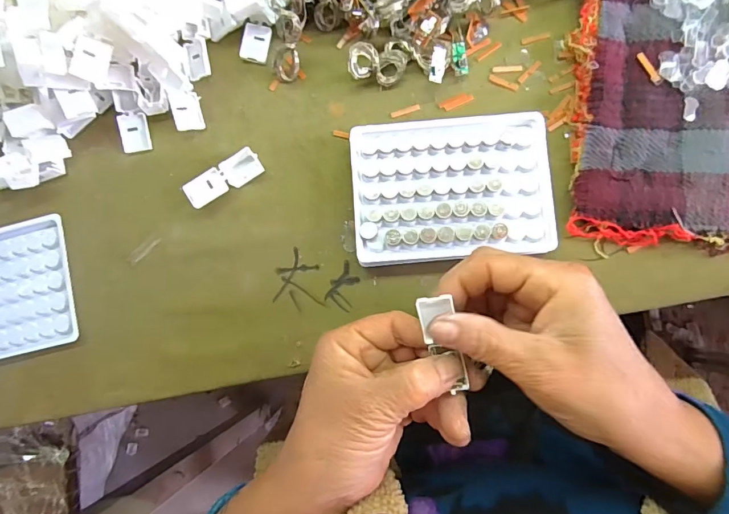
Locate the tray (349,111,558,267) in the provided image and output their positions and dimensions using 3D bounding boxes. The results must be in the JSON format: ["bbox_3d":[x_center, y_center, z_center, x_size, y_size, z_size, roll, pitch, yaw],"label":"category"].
[{"bbox_3d":[0.058,-0.047,0.290,0.130,0.015,0.095,-5,86,4],"label":"tray"}]

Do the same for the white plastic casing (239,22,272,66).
[{"bbox_3d":[-0.081,-0.160,0.324,0.020,0.006,0.027,14,87,5],"label":"white plastic casing"}]

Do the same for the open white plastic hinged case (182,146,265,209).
[{"bbox_3d":[-0.100,-0.056,0.307,0.054,0.012,0.019,-32,84,1],"label":"open white plastic hinged case"}]

